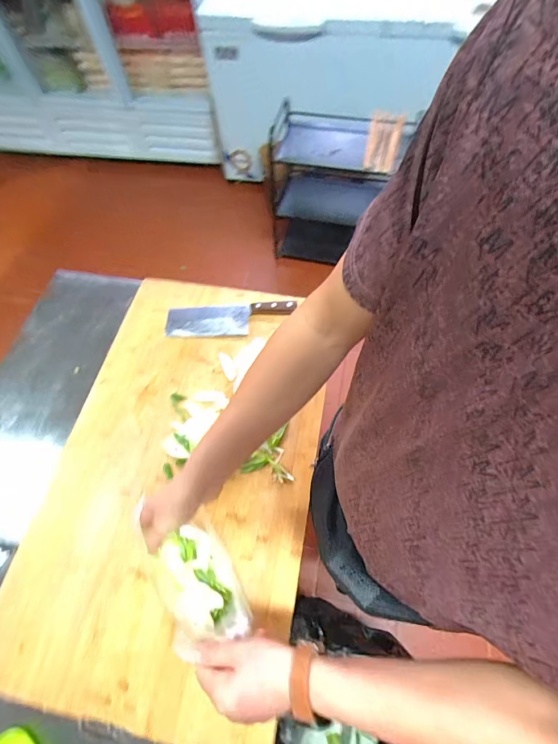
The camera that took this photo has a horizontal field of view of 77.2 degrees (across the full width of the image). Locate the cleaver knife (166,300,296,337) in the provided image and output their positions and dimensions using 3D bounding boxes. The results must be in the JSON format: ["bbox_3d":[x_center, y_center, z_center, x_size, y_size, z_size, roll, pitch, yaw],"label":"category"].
[{"bbox_3d":[-0.124,-0.130,0.842,0.302,0.018,0.090,-2,64,2],"label":"cleaver knife"}]

